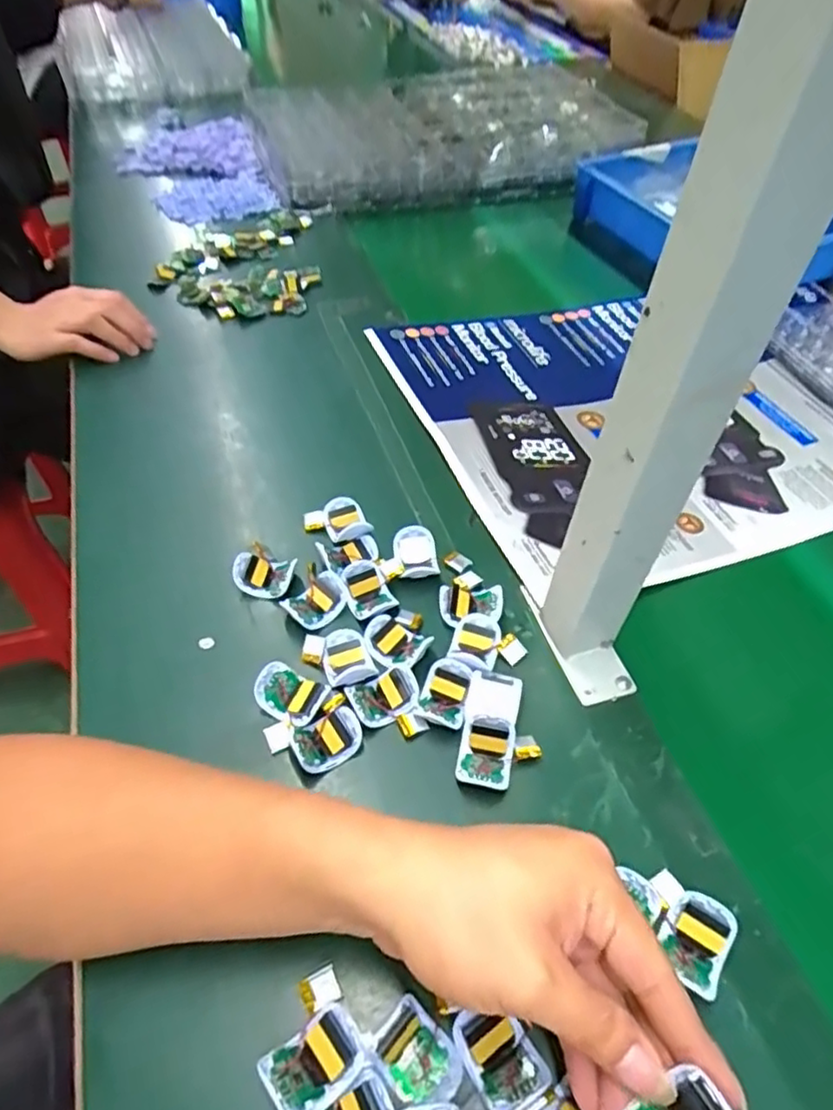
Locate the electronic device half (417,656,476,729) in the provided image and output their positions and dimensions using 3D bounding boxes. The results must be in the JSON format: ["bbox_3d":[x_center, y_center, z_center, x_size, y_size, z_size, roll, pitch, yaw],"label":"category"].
[{"bbox_3d":[0.018,0.087,0.407,0.030,0.020,0.043,15,51,9],"label":"electronic device half"}]

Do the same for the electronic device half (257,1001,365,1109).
[{"bbox_3d":[-0.044,0.221,0.289,0.041,0.017,0.028,-30,57,-25],"label":"electronic device half"}]

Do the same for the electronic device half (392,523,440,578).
[{"bbox_3d":[0.000,-0.001,0.476,0.030,0.014,0.040,-8,51,-9],"label":"electronic device half"}]

